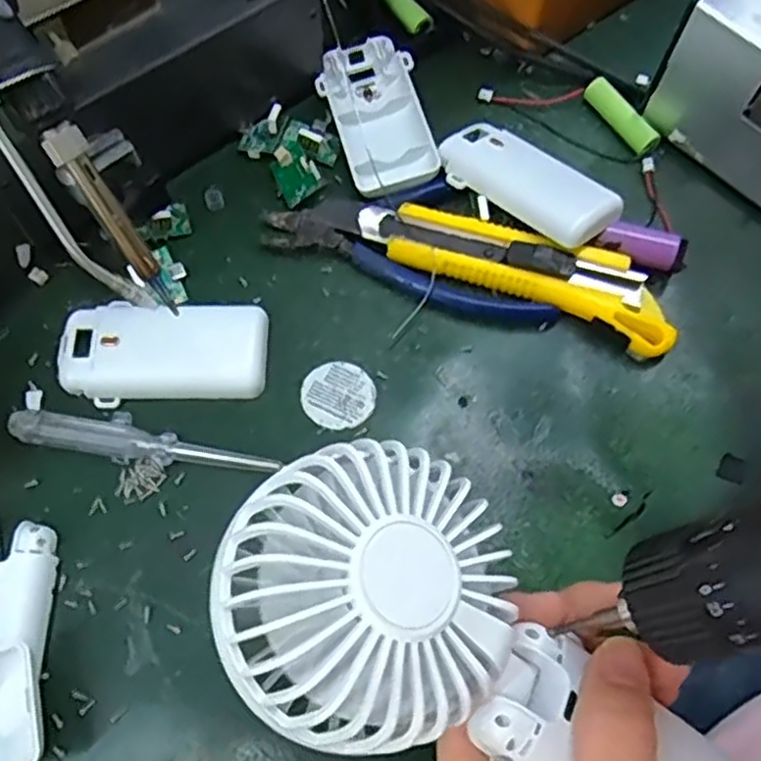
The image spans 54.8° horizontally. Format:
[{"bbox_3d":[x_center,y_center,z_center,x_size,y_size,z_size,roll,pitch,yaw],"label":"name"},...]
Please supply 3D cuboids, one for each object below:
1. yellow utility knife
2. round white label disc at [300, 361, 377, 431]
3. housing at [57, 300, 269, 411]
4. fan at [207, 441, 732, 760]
[{"bbox_3d":[0.067,-0.057,0.357,0.154,0.022,0.040,23,69,7],"label":"yellow utility knife"},{"bbox_3d":[-0.019,0.006,0.338,0.033,0.004,0.033,1,68,-2],"label":"round white label disc"},{"bbox_3d":[-0.099,-0.014,0.337,0.092,0.017,0.047,-2,68,-3],"label":"housing"},{"bbox_3d":[0.037,0.088,0.218,0.178,0.029,0.080,36,69,-12],"label":"fan"}]

